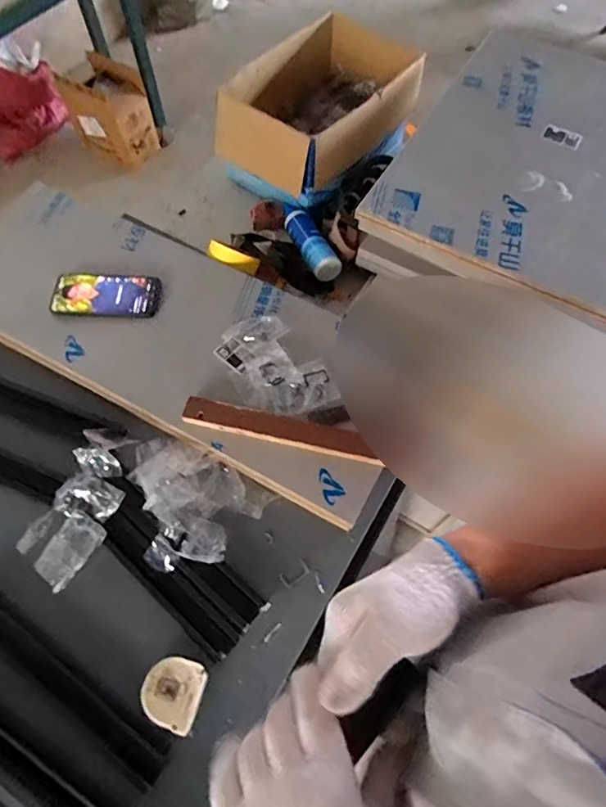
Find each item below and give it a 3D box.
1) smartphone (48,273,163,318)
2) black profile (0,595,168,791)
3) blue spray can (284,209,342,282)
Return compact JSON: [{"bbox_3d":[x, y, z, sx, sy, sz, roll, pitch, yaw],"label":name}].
[{"bbox_3d":[-0.305,-0.169,0.757,0.164,0.012,0.075,2,65,-1],"label":"smartphone"},{"bbox_3d":[-0.285,0.312,0.554,0.315,0.020,0.040,32,67,14],"label":"black profile"},{"bbox_3d":[0.014,-0.290,0.882,0.049,0.051,0.159,-25,67,-13],"label":"blue spray can"}]

